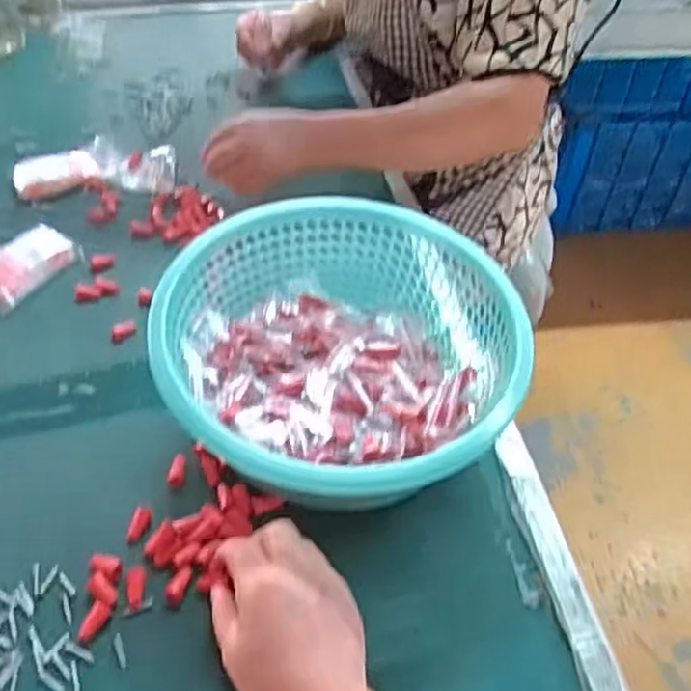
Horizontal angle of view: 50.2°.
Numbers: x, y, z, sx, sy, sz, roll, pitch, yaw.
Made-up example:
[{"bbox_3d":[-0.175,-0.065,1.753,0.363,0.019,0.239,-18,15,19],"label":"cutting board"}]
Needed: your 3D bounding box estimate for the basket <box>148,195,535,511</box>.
[{"bbox_3d":[-0.012,0.007,0.588,0.259,0.112,0.241,1,47,-2],"label":"basket"}]

